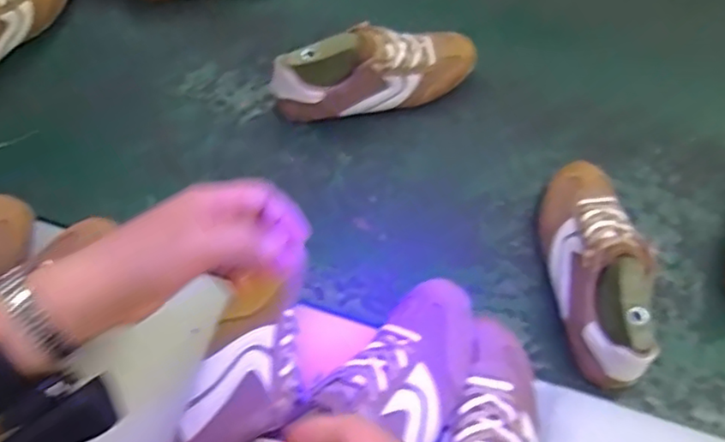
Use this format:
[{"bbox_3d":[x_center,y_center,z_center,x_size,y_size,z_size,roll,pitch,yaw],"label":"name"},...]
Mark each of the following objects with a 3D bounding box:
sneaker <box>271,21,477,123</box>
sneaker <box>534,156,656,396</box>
[{"bbox_3d":[0.019,-0.182,0.732,0.250,0.086,0.075,-12,66,-8],"label":"sneaker"},{"bbox_3d":[0.242,0.034,0.638,0.084,0.098,0.236,1,65,-2],"label":"sneaker"}]

